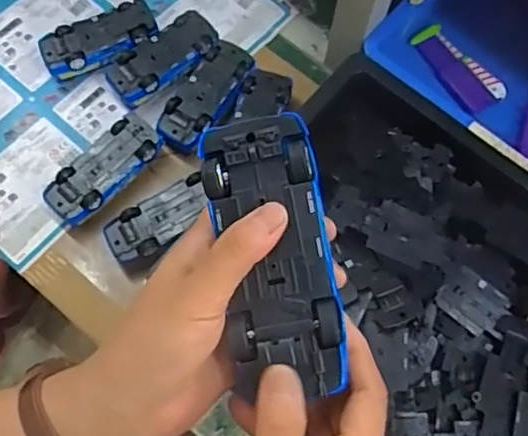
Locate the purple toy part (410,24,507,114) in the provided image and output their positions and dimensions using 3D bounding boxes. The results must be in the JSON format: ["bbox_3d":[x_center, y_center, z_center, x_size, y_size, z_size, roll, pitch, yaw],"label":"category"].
[{"bbox_3d":[0.229,-0.179,0.734,0.051,0.018,0.124,-28,73,-14],"label":"purple toy part"}]

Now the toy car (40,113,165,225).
[{"bbox_3d":[-0.167,-0.048,0.649,0.057,0.043,0.131,43,72,12],"label":"toy car"}]

